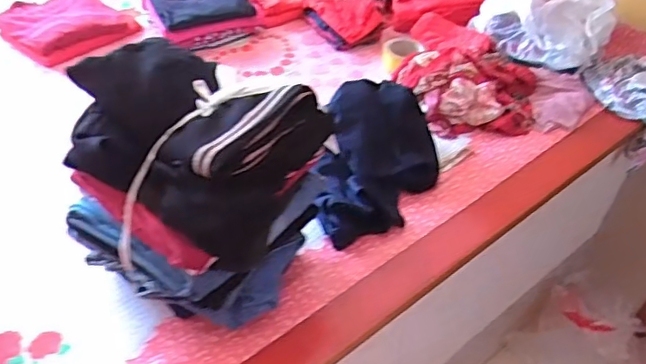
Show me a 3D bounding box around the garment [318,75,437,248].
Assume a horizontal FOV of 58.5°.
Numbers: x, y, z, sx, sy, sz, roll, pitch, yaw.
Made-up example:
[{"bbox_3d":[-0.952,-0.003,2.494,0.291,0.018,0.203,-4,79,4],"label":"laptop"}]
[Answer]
[{"bbox_3d":[0.099,-0.039,0.969,0.198,0.123,0.293,8,43,5],"label":"garment"}]

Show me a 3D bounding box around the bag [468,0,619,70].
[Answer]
[{"bbox_3d":[0.461,-0.353,1.226,0.277,0.145,0.117,26,48,22],"label":"bag"}]

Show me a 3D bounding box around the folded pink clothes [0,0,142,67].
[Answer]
[{"bbox_3d":[-0.611,-0.382,1.366,0.251,0.057,0.250,31,50,26],"label":"folded pink clothes"}]

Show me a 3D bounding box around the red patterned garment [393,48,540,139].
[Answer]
[{"bbox_3d":[0.294,-0.193,1.165,0.274,0.093,0.236,-4,44,-8],"label":"red patterned garment"}]

